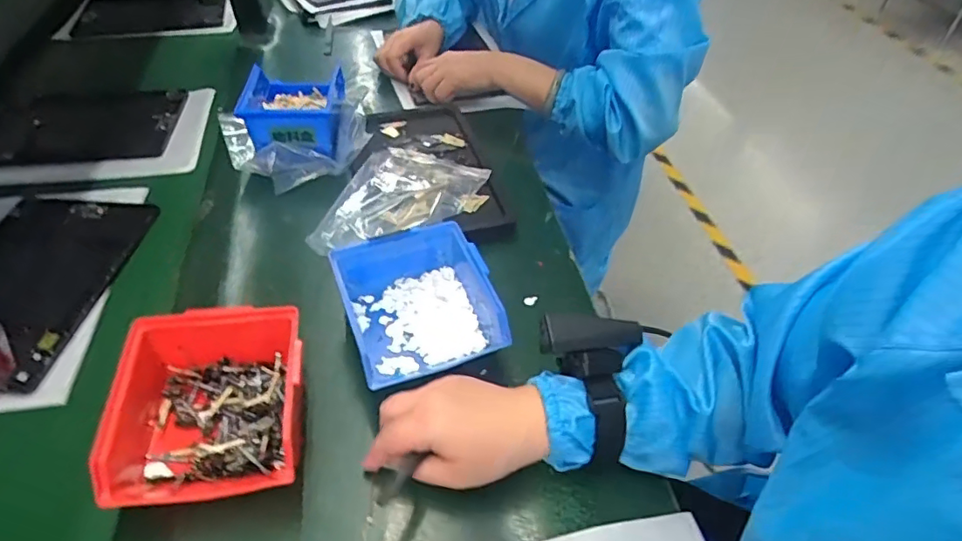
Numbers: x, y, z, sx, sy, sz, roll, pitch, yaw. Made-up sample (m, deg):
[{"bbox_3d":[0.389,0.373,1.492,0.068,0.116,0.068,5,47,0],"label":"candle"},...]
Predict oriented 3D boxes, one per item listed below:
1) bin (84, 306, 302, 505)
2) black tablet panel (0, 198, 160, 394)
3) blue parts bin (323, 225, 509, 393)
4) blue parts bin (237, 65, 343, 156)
[{"bbox_3d":[-0.203,0.104,0.407,0.147,0.070,0.138,-8,46,-7],"label":"bin"},{"bbox_3d":[-0.441,0.006,0.540,0.161,0.017,0.221,6,46,6],"label":"black tablet panel"},{"bbox_3d":[-0.053,0.033,0.482,0.122,0.066,0.133,-17,48,-15],"label":"blue parts bin"},{"bbox_3d":[-0.229,-0.203,0.676,0.109,0.066,0.140,-6,46,-5],"label":"blue parts bin"}]

